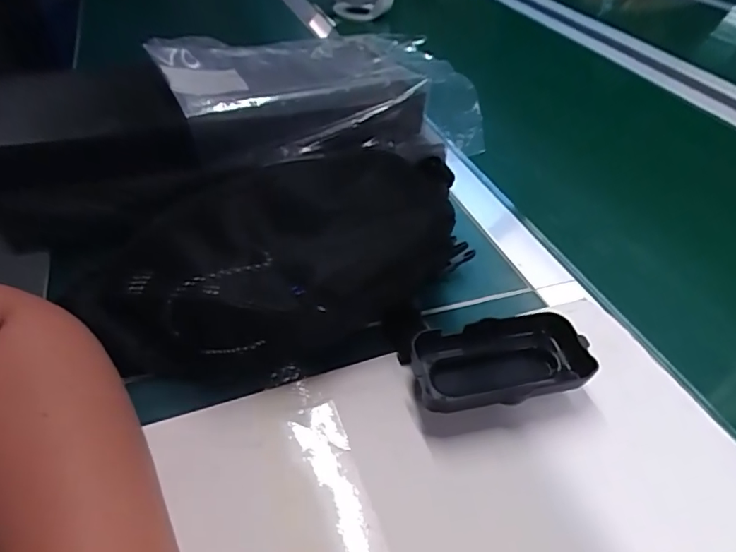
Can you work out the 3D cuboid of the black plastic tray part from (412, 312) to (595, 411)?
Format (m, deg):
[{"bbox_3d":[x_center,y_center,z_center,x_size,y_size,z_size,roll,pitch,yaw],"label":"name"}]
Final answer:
[{"bbox_3d":[0.083,0.056,0.328,0.109,0.030,0.050,-3,42,-10],"label":"black plastic tray part"}]

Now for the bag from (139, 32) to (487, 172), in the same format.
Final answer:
[{"bbox_3d":[-0.041,-0.165,0.465,0.269,0.067,0.181,-11,46,-16],"label":"bag"}]

